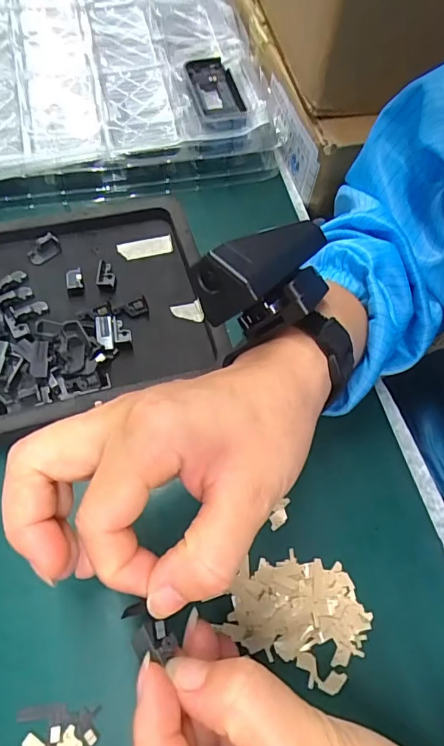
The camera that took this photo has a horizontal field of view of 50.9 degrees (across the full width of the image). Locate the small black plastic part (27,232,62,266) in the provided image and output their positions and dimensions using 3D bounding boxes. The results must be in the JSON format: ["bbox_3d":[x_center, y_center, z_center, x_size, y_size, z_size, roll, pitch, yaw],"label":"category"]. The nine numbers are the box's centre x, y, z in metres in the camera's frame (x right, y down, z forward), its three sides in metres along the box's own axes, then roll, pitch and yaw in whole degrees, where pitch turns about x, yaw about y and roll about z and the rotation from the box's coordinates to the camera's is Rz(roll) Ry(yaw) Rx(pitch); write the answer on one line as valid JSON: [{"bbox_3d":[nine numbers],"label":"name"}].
[{"bbox_3d":[-0.121,-0.084,0.315,0.012,0.010,0.023,41,68,17],"label":"small black plastic part"}]

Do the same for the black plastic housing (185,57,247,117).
[{"bbox_3d":[-0.006,-0.234,0.378,0.038,0.011,0.073,-16,65,-10],"label":"black plastic housing"}]

